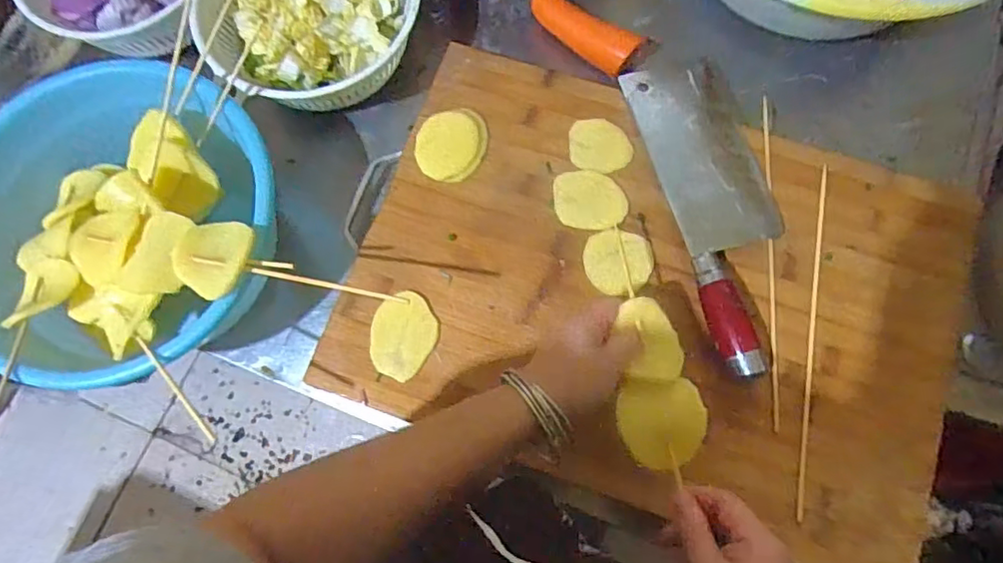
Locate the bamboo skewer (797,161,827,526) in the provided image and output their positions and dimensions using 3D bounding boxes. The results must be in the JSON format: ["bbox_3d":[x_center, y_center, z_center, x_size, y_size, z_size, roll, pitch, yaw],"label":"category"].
[{"bbox_3d":[0.262,0.040,0.486,0.008,0.004,0.303,12,75,4],"label":"bamboo skewer"}]

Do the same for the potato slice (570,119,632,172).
[{"bbox_3d":[0.092,-0.128,0.537,0.056,0.004,0.053,1,75,1],"label":"potato slice"}]

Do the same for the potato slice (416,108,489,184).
[{"bbox_3d":[-0.047,-0.128,0.537,0.061,0.015,0.068,10,75,3],"label":"potato slice"}]

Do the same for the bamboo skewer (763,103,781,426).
[{"bbox_3d":[0.236,-0.028,0.505,0.008,0.004,0.304,6,75,2],"label":"bamboo skewer"}]

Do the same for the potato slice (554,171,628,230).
[{"bbox_3d":[0.081,-0.074,0.523,0.064,0.004,0.056,1,75,1],"label":"potato slice"}]

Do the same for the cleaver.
[{"bbox_3d":[0.195,-0.074,0.504,0.096,0.031,0.295,-12,75,-3],"label":"cleaver"}]

